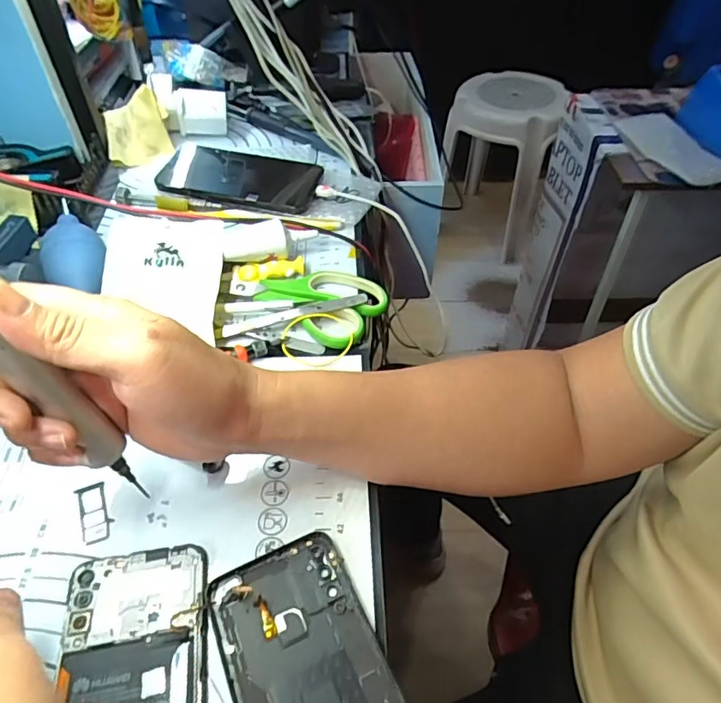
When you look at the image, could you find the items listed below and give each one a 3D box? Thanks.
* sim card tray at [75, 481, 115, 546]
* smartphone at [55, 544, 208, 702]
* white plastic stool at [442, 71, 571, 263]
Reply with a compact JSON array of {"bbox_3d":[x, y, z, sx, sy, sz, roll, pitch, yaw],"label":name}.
[{"bbox_3d":[-0.158,0.094,0.305,0.017,0.004,0.041,-22,53,-19],"label":"sim card tray"},{"bbox_3d":[-0.107,0.168,0.239,0.067,0.010,0.148,-8,50,-8],"label":"smartphone"},{"bbox_3d":[0.431,-0.573,1.562,0.299,0.424,0.338,26,54,20],"label":"white plastic stool"}]

